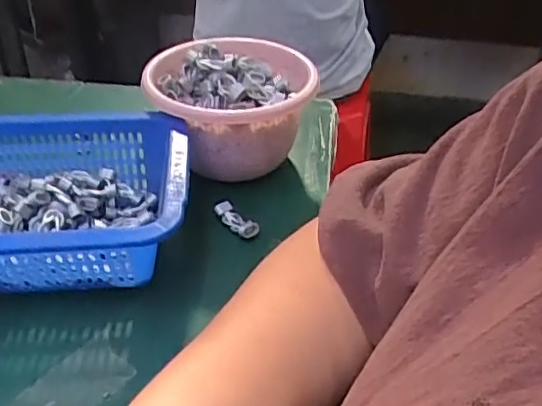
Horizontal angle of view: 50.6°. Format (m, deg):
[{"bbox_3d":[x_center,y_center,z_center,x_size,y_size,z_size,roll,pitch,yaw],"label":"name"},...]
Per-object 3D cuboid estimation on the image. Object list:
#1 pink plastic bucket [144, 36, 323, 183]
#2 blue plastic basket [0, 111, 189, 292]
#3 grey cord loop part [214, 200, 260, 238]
[{"bbox_3d":[-0.033,-0.092,0.525,0.136,0.097,0.160,2,37,-1],"label":"pink plastic bucket"},{"bbox_3d":[-0.174,0.009,0.417,0.222,0.085,0.150,0,37,-4],"label":"blue plastic basket"},{"bbox_3d":[-0.028,0.014,0.470,0.016,0.016,0.044,-25,46,-32],"label":"grey cord loop part"}]

